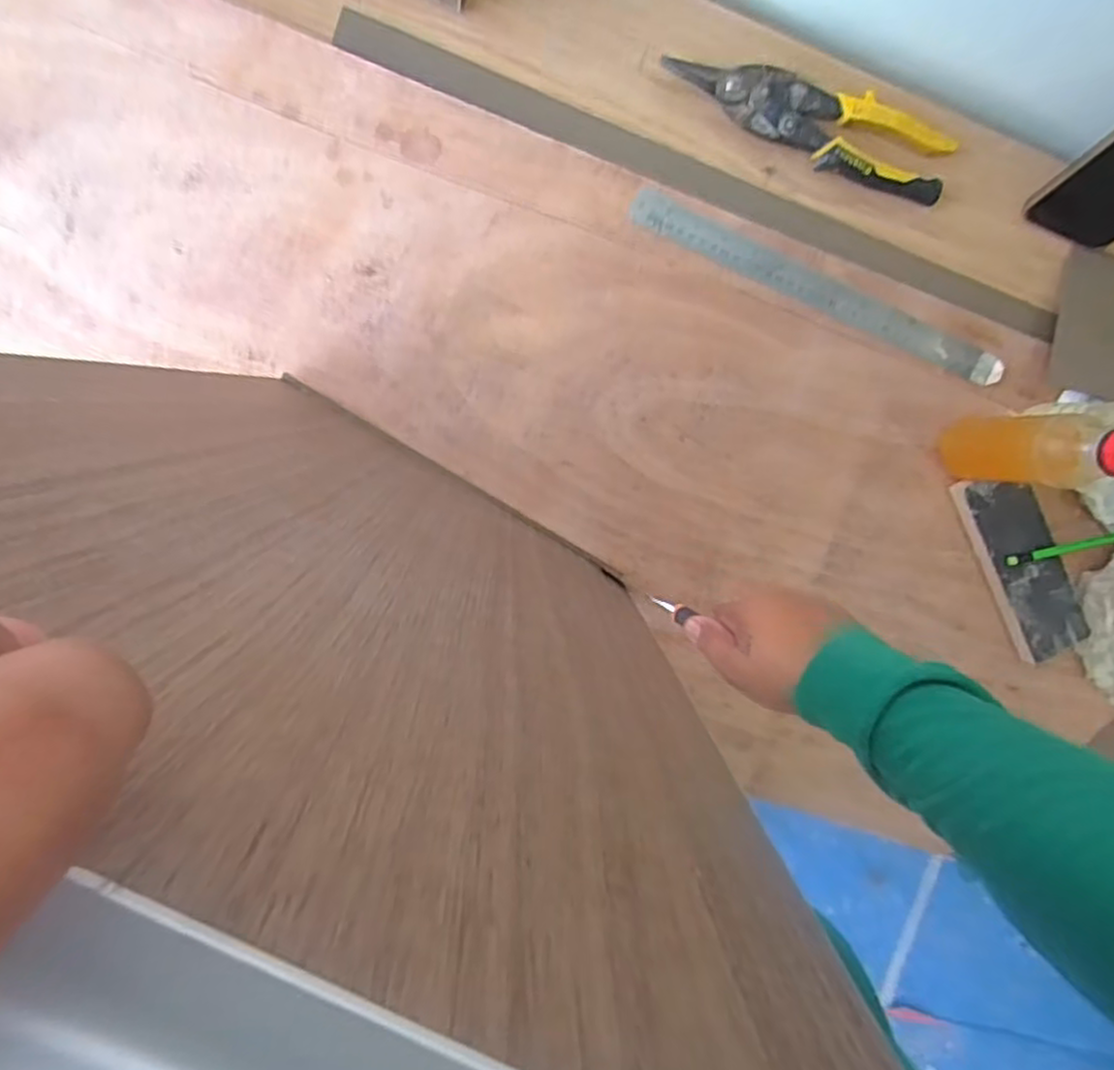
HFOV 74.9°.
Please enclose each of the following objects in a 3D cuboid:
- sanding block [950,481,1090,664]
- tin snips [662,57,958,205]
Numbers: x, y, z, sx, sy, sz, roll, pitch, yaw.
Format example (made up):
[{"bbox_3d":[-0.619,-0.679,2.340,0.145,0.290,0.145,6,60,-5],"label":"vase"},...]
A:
[{"bbox_3d":[0.403,0.024,0.628,0.066,0.023,0.172,-27,99,0],"label":"sanding block"},{"bbox_3d":[0.202,-0.329,0.579,0.235,0.019,0.054,16,97,-7],"label":"tin snips"}]

